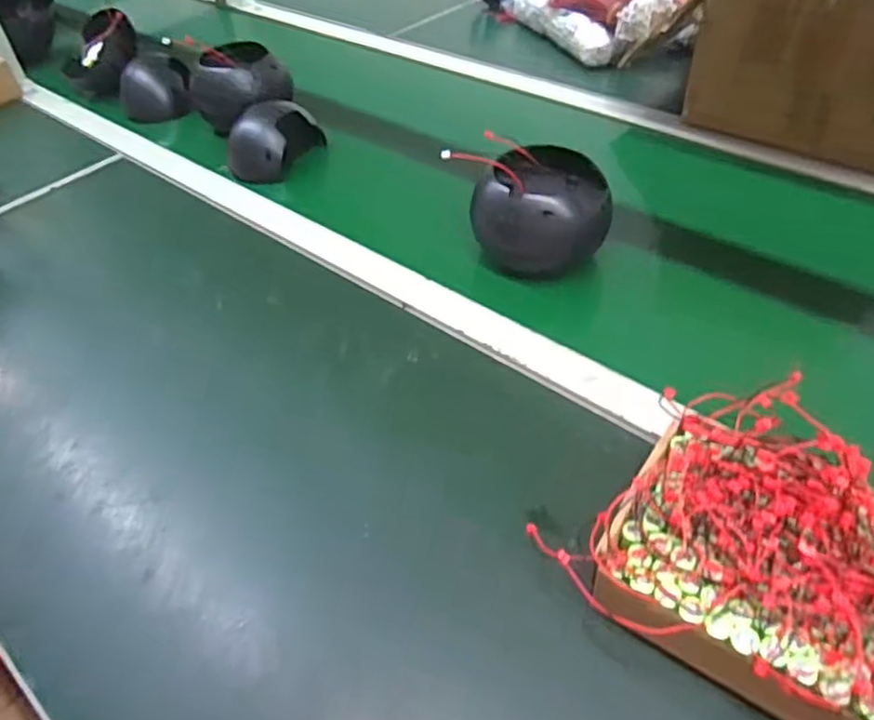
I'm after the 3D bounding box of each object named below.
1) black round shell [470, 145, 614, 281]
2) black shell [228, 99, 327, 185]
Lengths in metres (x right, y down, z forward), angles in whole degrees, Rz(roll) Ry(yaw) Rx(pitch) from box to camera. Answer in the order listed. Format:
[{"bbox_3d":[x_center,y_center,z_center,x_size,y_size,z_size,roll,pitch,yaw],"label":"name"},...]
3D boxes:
[{"bbox_3d":[0.100,-0.138,0.653,0.125,0.093,0.105,2,47,7],"label":"black round shell"},{"bbox_3d":[-0.206,-0.273,0.836,0.099,0.062,0.099,10,48,14],"label":"black shell"}]

